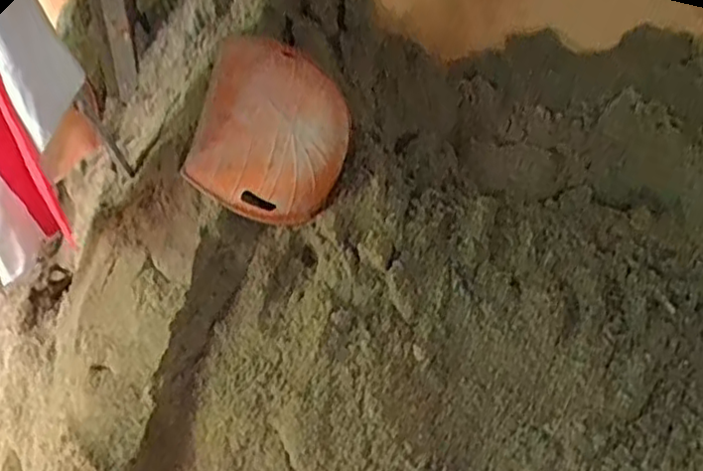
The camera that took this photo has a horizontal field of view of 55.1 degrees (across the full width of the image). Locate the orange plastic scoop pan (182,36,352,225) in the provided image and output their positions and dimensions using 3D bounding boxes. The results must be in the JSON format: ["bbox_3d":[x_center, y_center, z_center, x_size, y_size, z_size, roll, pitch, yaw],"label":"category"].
[{"bbox_3d":[-0.183,-0.266,1.619,0.350,0.443,0.083,12,-9,-2],"label":"orange plastic scoop pan"}]

